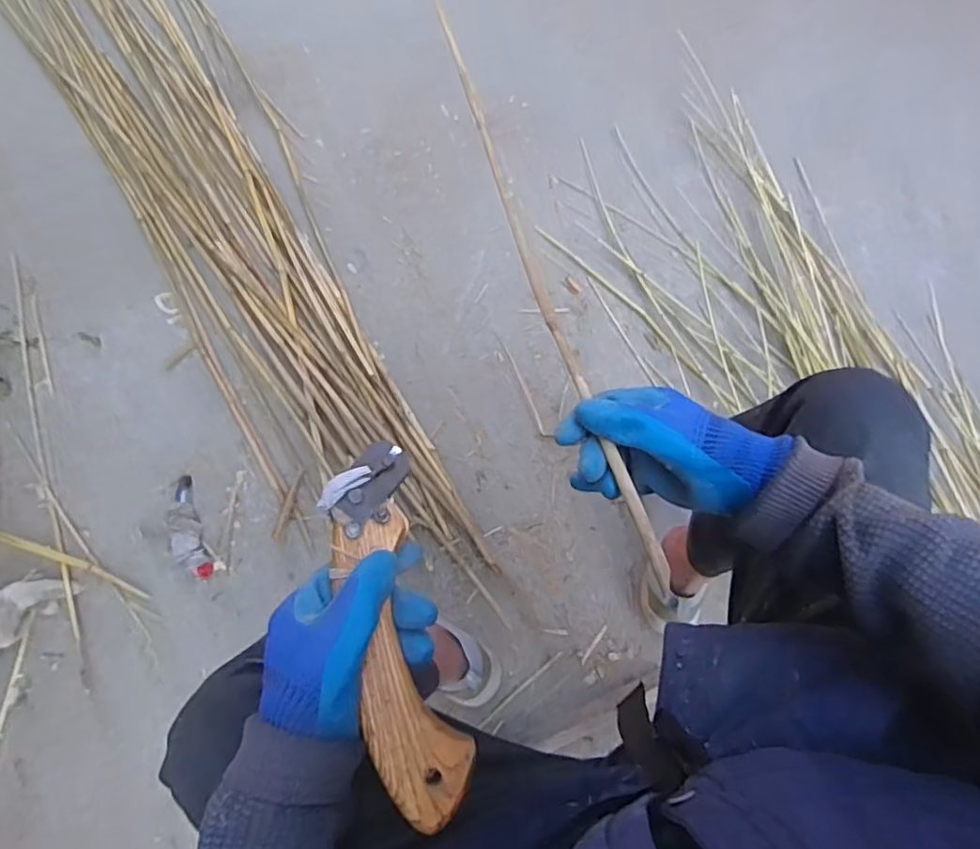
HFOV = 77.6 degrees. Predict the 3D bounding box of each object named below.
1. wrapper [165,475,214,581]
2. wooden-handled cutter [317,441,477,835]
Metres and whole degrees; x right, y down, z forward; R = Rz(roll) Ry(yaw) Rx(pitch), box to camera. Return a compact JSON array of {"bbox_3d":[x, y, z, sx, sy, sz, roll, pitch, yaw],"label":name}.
[{"bbox_3d":[-0.470,0.158,0.941,0.041,0.038,0.170,-23,73,-6],"label":"wrapper"},{"bbox_3d":[-0.058,0.119,0.371,0.055,0.019,0.221,-13,73,-4],"label":"wooden-handled cutter"}]

